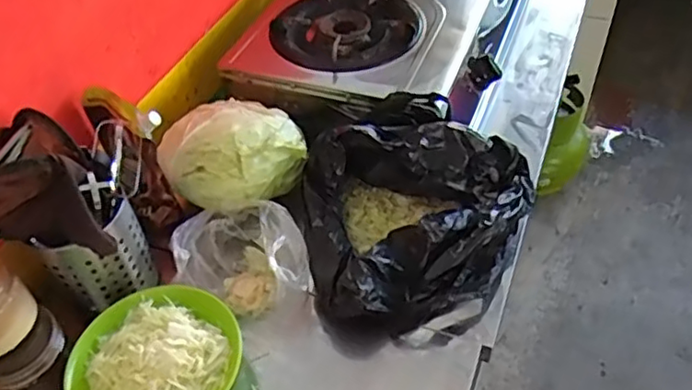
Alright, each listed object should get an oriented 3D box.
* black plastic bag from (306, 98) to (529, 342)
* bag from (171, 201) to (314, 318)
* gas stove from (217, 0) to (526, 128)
[{"bbox_3d":[0.069,0.023,0.750,0.238,0.145,0.286,26,54,27],"label":"black plastic bag"},{"bbox_3d":[-0.118,0.067,0.722,0.140,0.086,0.124,-10,47,-4],"label":"bag"},{"bbox_3d":[0.078,-0.326,1.036,0.392,0.112,0.587,14,49,17],"label":"gas stove"}]

